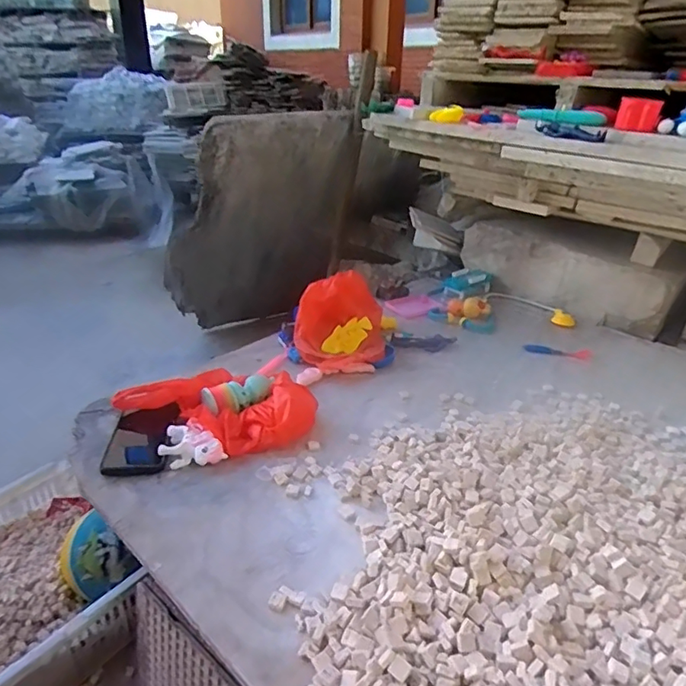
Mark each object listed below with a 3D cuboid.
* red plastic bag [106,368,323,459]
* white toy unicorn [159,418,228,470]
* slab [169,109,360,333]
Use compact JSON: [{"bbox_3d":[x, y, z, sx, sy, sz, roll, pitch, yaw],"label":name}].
[{"bbox_3d":[-0.182,0.094,0.836,0.273,0.057,0.158,12,29,21],"label":"red plastic bag"},{"bbox_3d":[-0.214,0.150,0.760,0.071,0.042,0.087,-23,35,-38],"label":"white toy unicorn"},{"bbox_3d":[-0.261,-0.321,1.739,0.530,0.964,0.054,-18,67,-30],"label":"slab"}]

